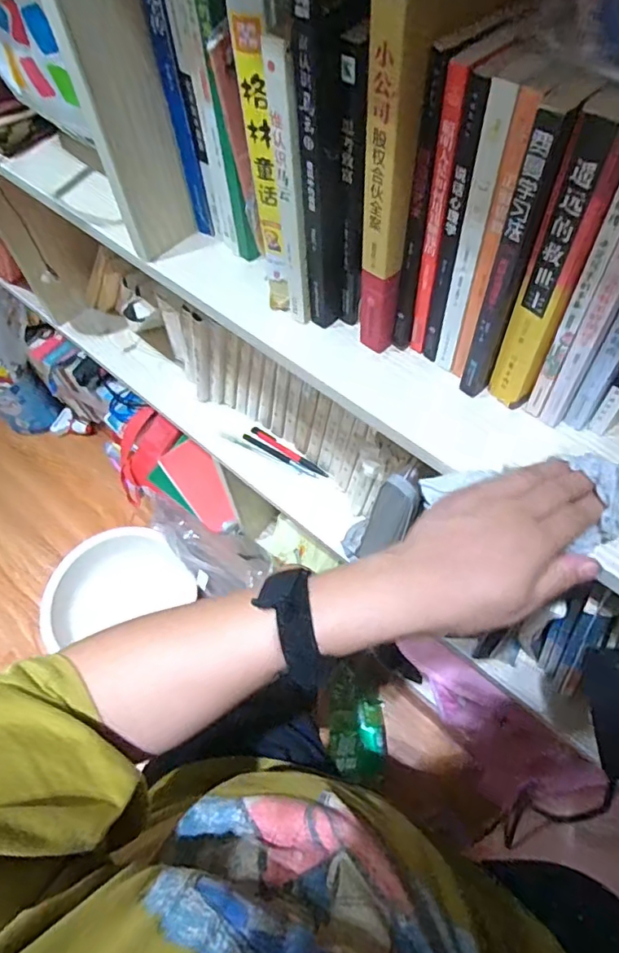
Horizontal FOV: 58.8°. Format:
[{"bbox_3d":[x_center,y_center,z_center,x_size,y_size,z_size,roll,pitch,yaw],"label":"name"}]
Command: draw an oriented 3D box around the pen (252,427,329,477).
[{"bbox_3d":[-0.032,-0.035,0.828,0.136,0.016,0.014,34,68,20],"label":"pen"}]

